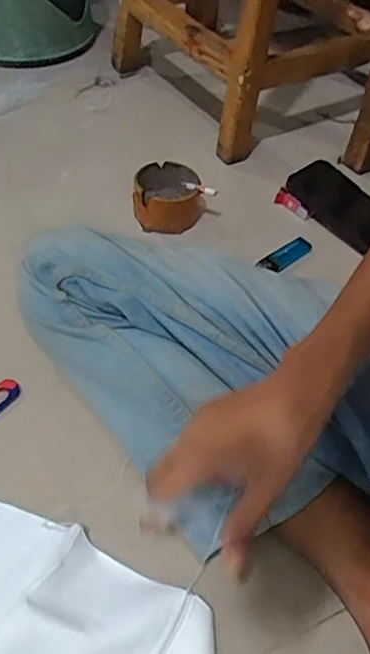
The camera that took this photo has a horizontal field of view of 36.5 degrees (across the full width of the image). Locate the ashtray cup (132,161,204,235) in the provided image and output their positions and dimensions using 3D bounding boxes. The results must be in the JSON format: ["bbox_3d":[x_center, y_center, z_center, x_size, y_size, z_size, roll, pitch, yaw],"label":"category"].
[{"bbox_3d":[-0.020,-0.160,0.688,0.081,0.048,0.088,3,50,-3],"label":"ashtray cup"}]

